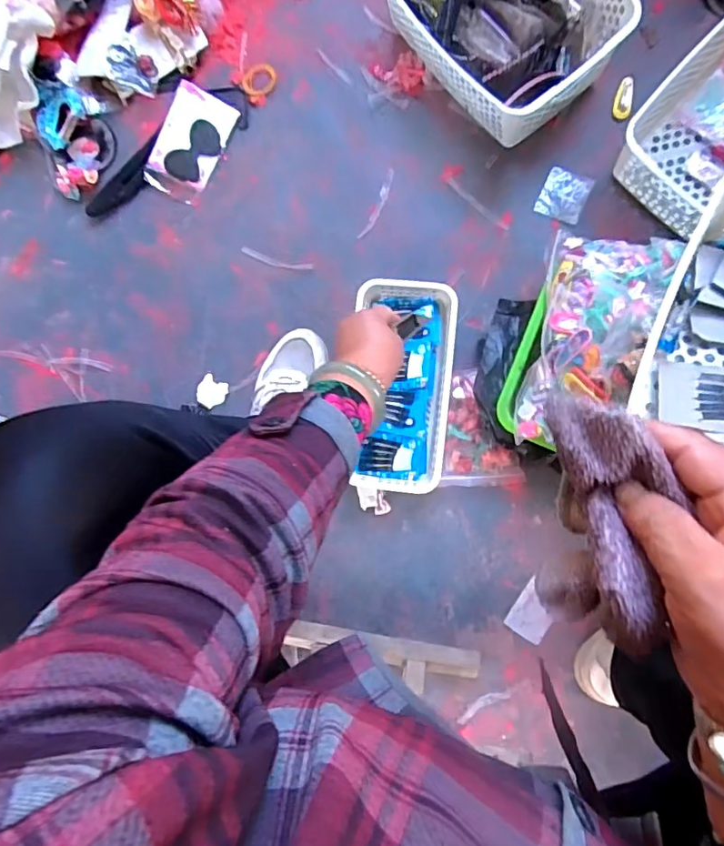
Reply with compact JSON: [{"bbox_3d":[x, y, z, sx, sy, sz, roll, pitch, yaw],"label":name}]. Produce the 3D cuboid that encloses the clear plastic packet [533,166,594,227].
[{"bbox_3d":[0.272,-0.306,0.715,0.059,0.006,0.063,23,91,6],"label":"clear plastic packet"}]

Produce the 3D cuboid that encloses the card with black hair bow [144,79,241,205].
[{"bbox_3d":[-0.247,-0.400,0.764,0.087,0.010,0.149,27,96,-9],"label":"card with black hair bow"}]

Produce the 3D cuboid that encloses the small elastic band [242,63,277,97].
[{"bbox_3d":[-0.148,-0.495,0.766,0.052,0.009,0.042,-44,85,3],"label":"small elastic band"}]

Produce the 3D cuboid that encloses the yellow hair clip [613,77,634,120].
[{"bbox_3d":[0.352,-0.433,0.712,0.023,0.007,0.058,14,90,6],"label":"yellow hair clip"}]

